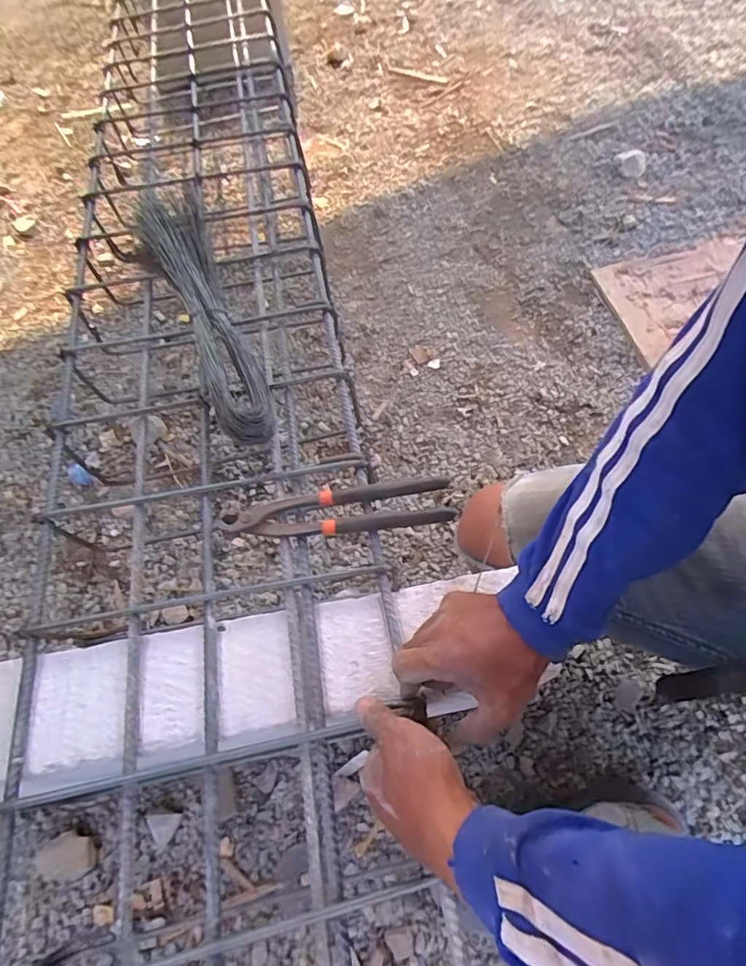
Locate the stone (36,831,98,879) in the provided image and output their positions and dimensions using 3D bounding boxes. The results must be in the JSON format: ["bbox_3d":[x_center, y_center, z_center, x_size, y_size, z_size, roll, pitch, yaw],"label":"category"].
[{"bbox_3d":[-0.336,0.405,0.550,0.069,0.020,0.041,-5,62,-1],"label":"stone"}]

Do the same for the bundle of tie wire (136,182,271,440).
[{"bbox_3d":[-0.212,-0.232,0.623,0.081,0.047,0.465,-24,63,-9],"label":"bundle of tie wire"}]

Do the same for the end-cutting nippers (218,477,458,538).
[{"bbox_3d":[-0.036,0.028,0.491,0.219,0.022,0.042,-7,62,0],"label":"end-cutting nippers"}]

